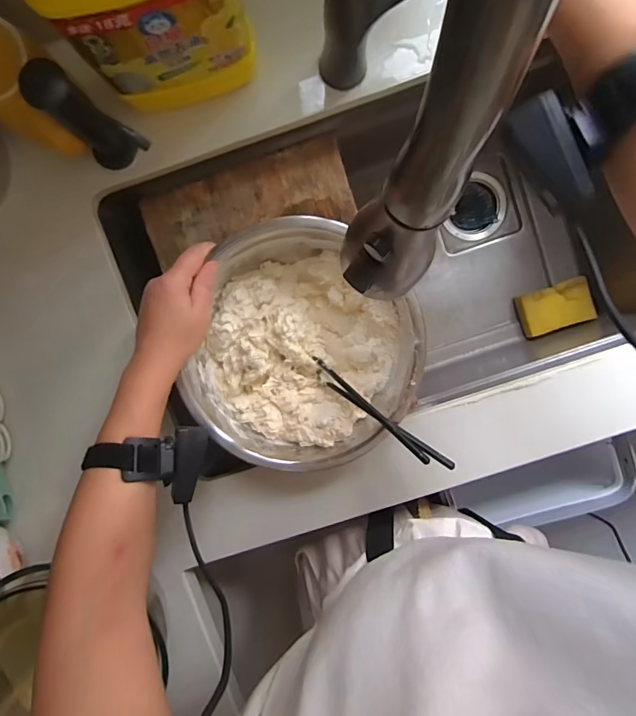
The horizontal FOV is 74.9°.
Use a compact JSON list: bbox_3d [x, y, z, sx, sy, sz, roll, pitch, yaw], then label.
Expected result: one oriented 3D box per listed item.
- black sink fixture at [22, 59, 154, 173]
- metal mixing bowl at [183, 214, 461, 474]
[{"bbox_3d":[-0.211,-0.216,0.384,0.040,0.127,0.044,37,95,-3],"label":"black sink fixture"},{"bbox_3d":[-0.008,0.001,0.444,0.236,0.098,0.225,0,95,1],"label":"metal mixing bowl"}]

